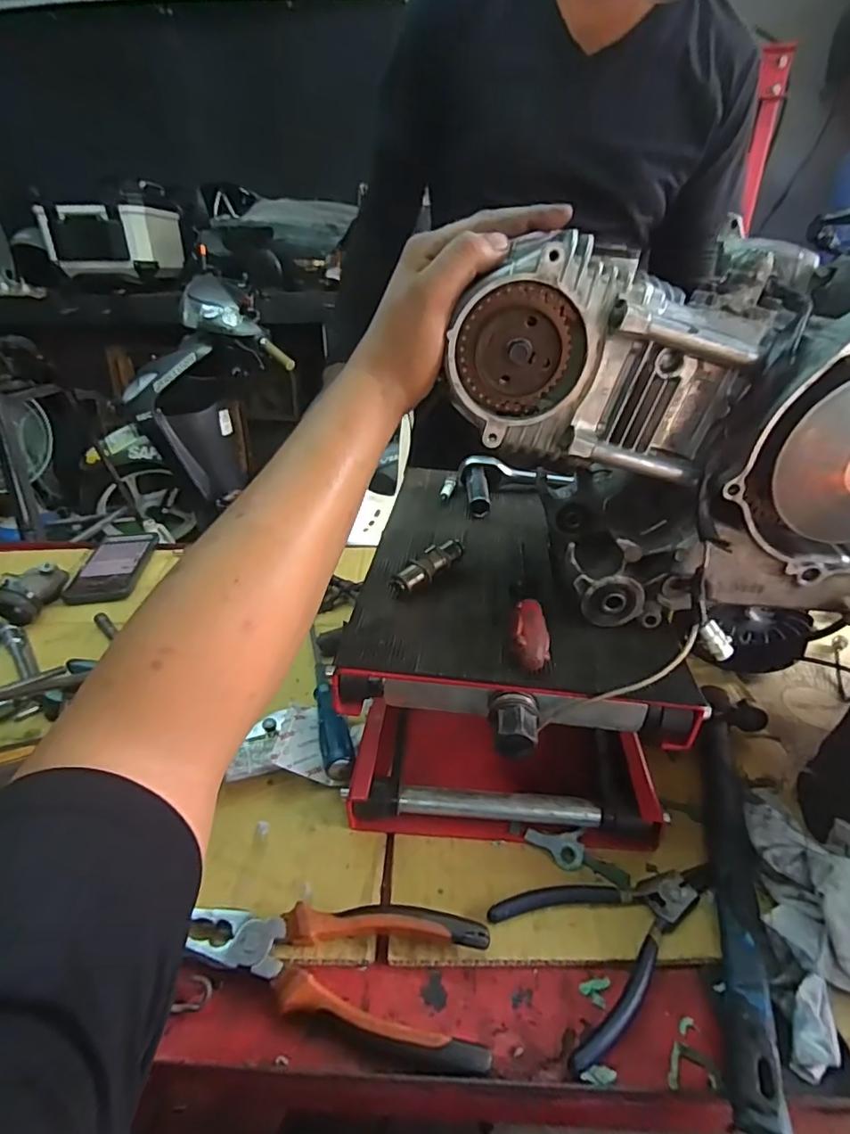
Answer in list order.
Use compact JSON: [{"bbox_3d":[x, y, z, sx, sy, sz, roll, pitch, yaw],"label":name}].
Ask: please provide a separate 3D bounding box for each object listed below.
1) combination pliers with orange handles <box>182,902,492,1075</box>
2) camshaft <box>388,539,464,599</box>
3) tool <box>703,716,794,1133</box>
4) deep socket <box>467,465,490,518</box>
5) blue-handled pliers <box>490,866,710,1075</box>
[{"bbox_3d":[-0.051,0.237,0.335,0.187,0.026,0.074,9,32,16],"label":"combination pliers with orange handles"},{"bbox_3d":[0.004,-0.001,0.413,0.018,0.020,0.074,25,39,37],"label":"camshaft"},{"bbox_3d":[0.207,0.205,0.364,0.024,0.016,0.262,10,32,18],"label":"tool"},{"bbox_3d":[0.053,-0.079,0.545,0.020,0.015,0.070,-1,45,0],"label":"deep socket"},{"bbox_3d":[0.125,0.228,0.351,0.146,0.013,0.092,-16,34,-24],"label":"blue-handled pliers"}]

